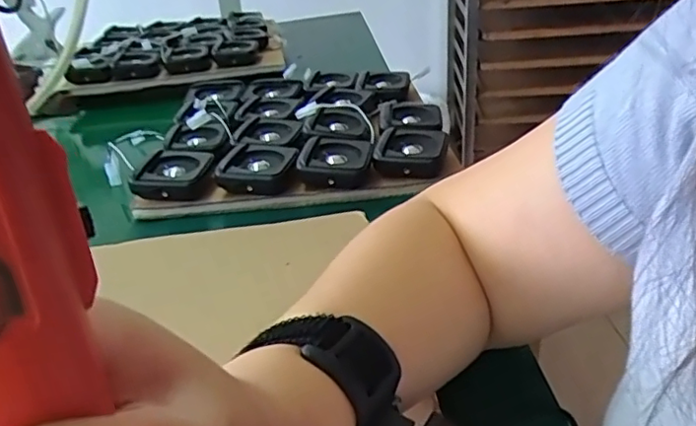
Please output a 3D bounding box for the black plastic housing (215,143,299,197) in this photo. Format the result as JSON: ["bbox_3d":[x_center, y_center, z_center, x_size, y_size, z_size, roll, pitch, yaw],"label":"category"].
[{"bbox_3d":[-0.083,-0.045,0.575,0.067,0.027,0.071,2,29,10],"label":"black plastic housing"}]

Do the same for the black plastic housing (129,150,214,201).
[{"bbox_3d":[-0.165,-0.037,0.574,0.067,0.025,0.069,-4,28,0],"label":"black plastic housing"}]

